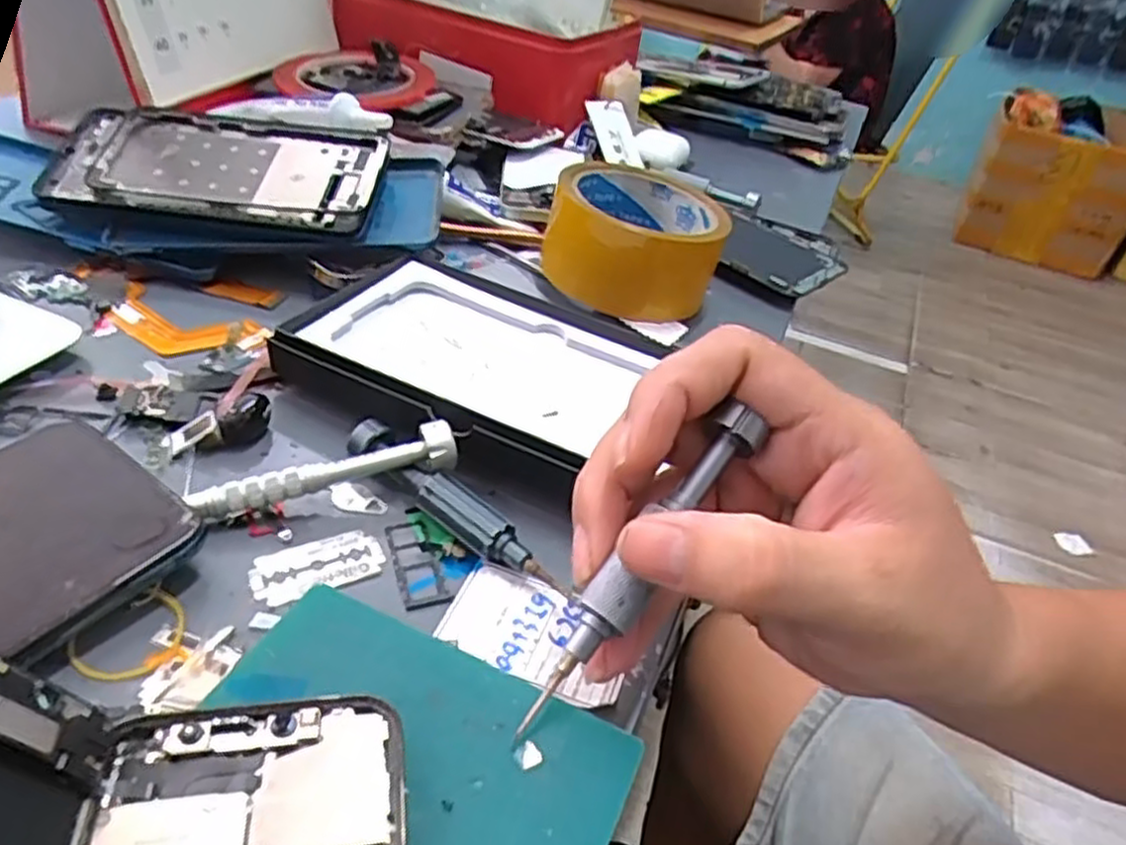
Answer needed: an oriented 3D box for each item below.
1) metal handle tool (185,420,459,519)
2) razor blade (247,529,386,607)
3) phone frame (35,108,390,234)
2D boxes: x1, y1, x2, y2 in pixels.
[{"bbox_3d":[-0.081,0.016,0.269,0.090,0.013,0.013,-9,41,-23],"label":"metal handle tool"},{"bbox_3d":[-0.082,0.048,0.258,0.042,0.004,0.023,-15,45,-29],"label":"razor blade"},{"bbox_3d":[-0.178,-0.134,0.402,0.166,0.006,0.077,7,56,1],"label":"phone frame"}]

